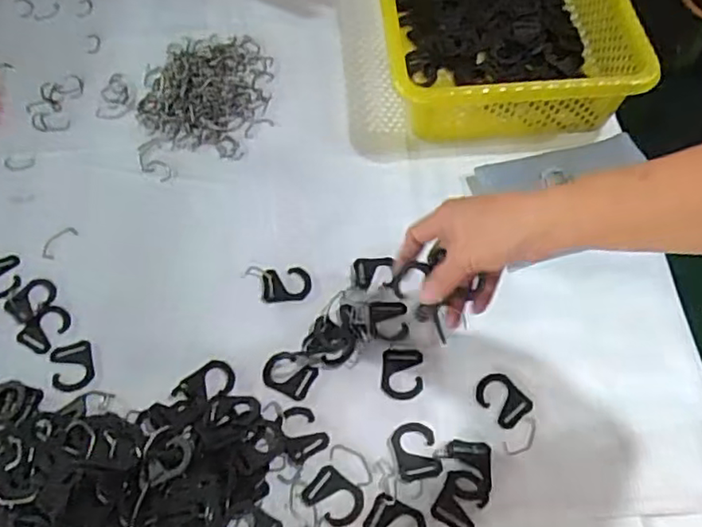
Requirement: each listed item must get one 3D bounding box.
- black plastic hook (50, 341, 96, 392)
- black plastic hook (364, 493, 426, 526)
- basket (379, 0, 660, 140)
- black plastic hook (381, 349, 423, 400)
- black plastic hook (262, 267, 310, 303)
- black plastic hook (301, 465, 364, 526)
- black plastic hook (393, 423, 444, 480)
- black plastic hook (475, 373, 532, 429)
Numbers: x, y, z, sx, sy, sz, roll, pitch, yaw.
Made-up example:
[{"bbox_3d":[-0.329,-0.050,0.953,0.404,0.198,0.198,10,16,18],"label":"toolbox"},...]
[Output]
[{"bbox_3d":[-0.241,0.089,0.542,0.034,0.004,0.045,-17,61,-9],"label":"black plastic hook"},{"bbox_3d":[0.034,0.196,0.471,0.043,0.004,0.033,26,63,15],"label":"black plastic hook"},{"bbox_3d":[0.162,-0.287,0.705,0.255,0.091,0.340,-4,60,-1],"label":"basket"},{"bbox_3d":[0.044,0.094,0.532,0.035,0.004,0.043,0,60,1],"label":"black plastic hook"},{"bbox_3d":[-0.060,0.019,0.581,0.044,0.005,0.033,-5,60,-2],"label":"black plastic hook"},{"bbox_3d":[-0.012,0.180,0.483,0.044,0.004,0.034,35,66,19],"label":"black plastic hook"},{"bbox_3d":[0.051,0.148,0.499,0.034,0.004,0.044,-10,60,-5],"label":"black plastic hook"},{"bbox_3d":[0.126,0.111,0.520,0.035,0.004,0.044,-35,65,-18],"label":"black plastic hook"}]

